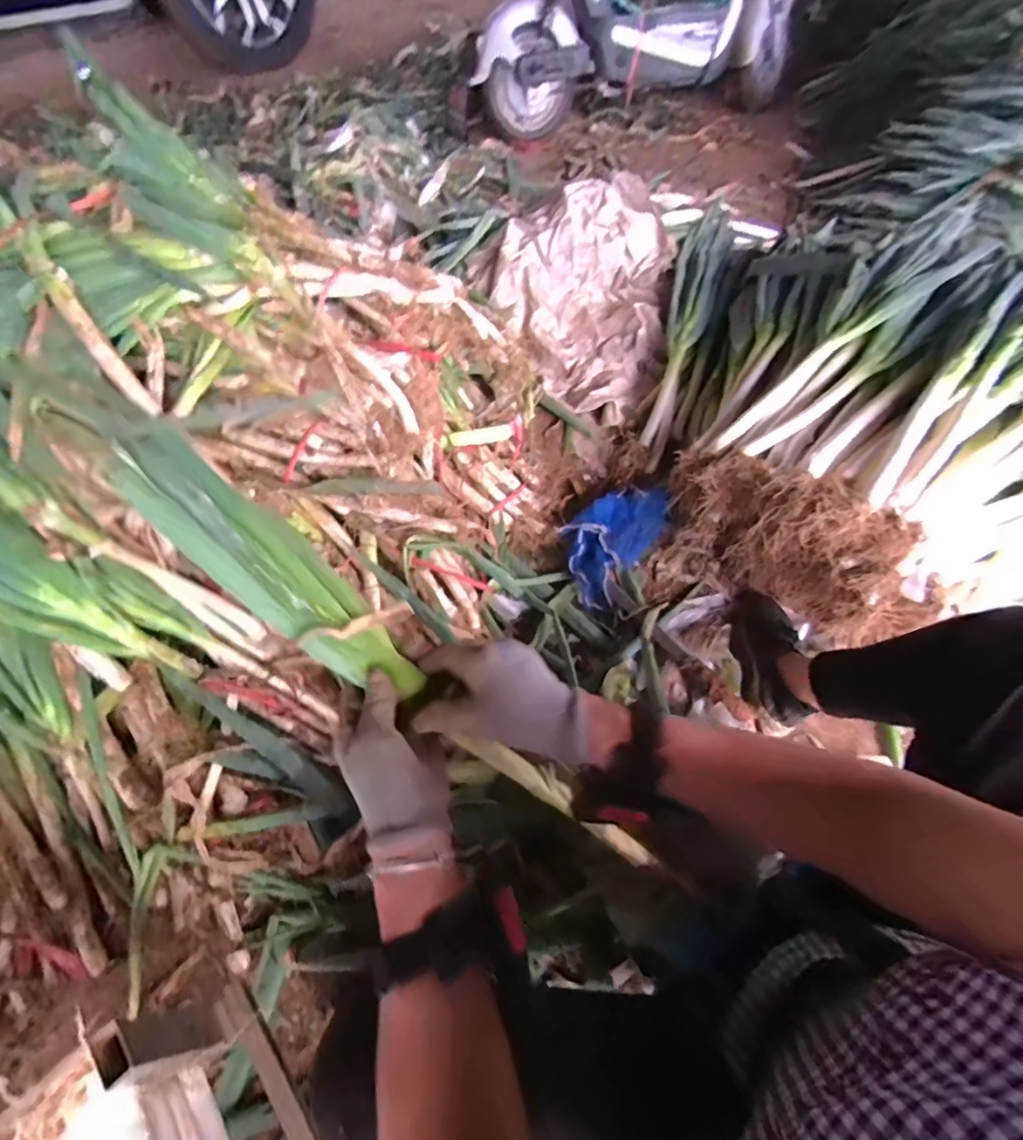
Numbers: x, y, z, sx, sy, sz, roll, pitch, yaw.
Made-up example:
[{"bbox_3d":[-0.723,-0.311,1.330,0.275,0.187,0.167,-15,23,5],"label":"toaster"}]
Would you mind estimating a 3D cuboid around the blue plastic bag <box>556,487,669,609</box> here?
[{"bbox_3d":[0.189,-0.066,0.964,0.144,0.070,0.272,31,63,19],"label":"blue plastic bag"}]

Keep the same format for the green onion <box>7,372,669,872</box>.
[{"bbox_3d":[-0.102,0.072,0.411,0.599,0.043,0.066,43,64,-10],"label":"green onion"}]

